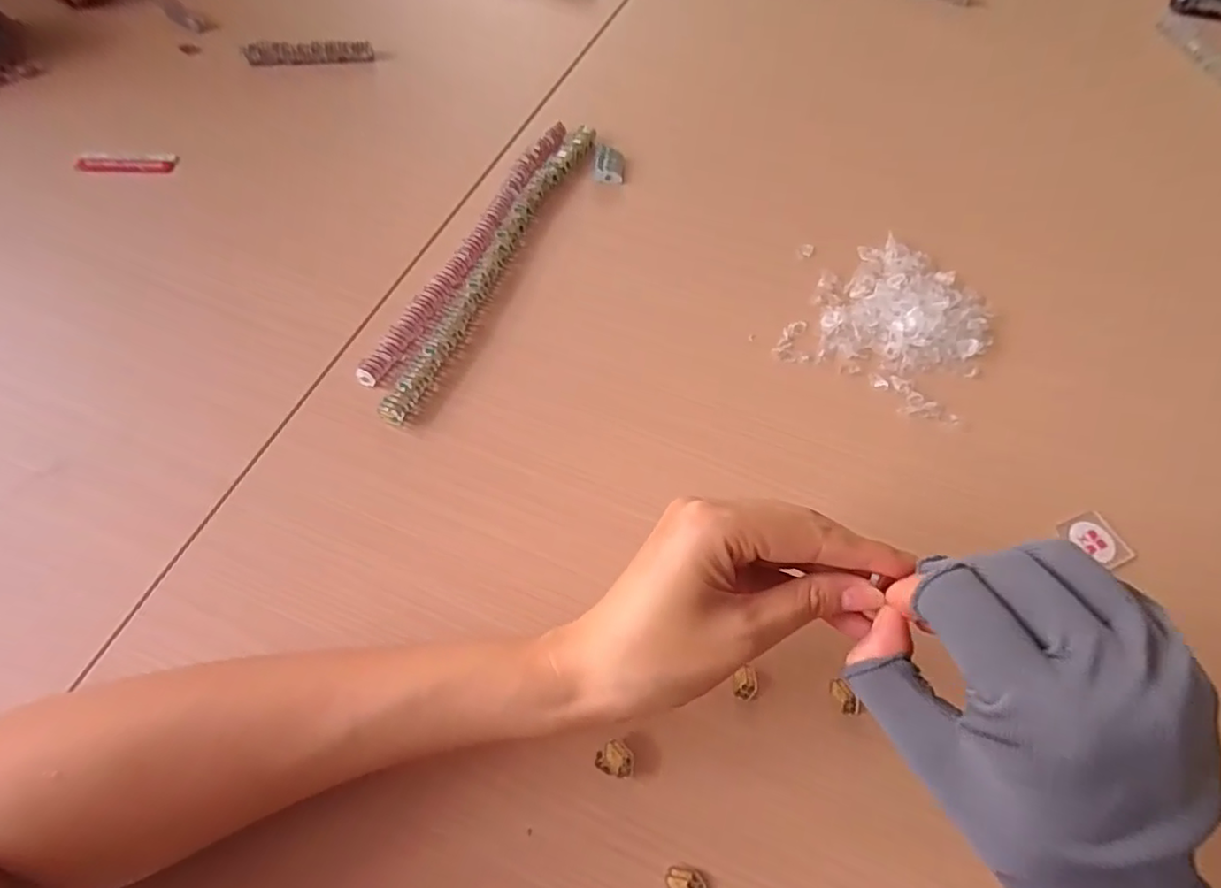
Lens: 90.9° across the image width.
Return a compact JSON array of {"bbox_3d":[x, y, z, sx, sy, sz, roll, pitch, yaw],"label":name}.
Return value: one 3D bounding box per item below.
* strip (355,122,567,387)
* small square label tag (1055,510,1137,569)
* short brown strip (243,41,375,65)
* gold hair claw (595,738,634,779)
[{"bbox_3d":[-0.091,-0.143,0.415,0.017,0.013,0.262,21,61,10],"label":"strip"},{"bbox_3d":[0.260,0.052,0.322,0.029,0.004,0.029,-21,62,-13],"label":"small square label tag"},{"bbox_3d":[-0.264,-0.345,0.529,0.106,0.015,0.012,-5,60,-5],"label":"short brown strip"},{"bbox_3d":[0.003,0.139,0.265,0.016,0.006,0.014,29,63,14],"label":"gold hair claw"}]

